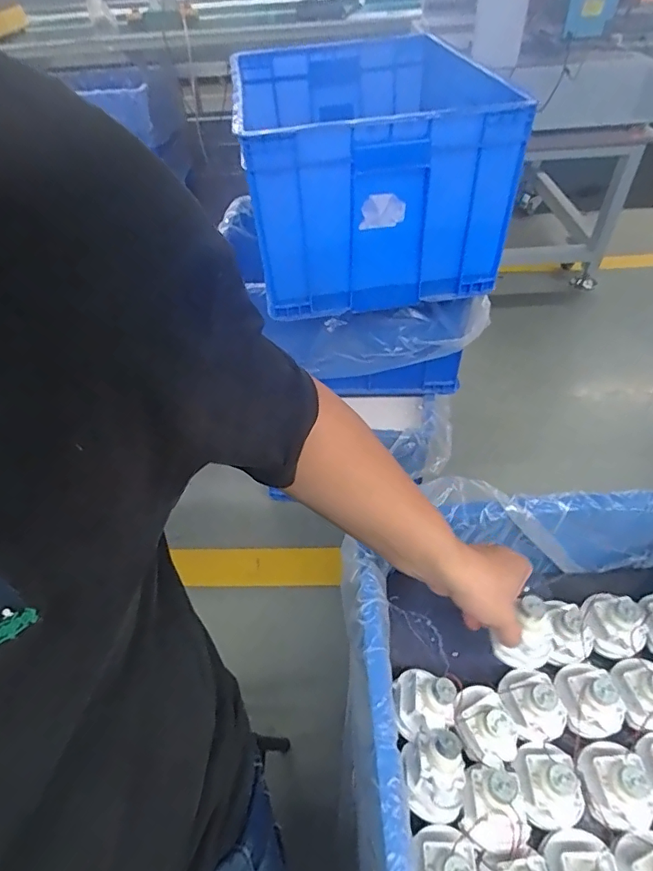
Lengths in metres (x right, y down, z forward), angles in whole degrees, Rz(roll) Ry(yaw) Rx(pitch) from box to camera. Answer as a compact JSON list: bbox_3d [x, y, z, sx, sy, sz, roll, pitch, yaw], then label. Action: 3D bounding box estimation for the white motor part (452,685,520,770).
[{"bbox_3d":[0.162,0.292,0.496,0.060,0.033,0.071,-26,51,-19],"label":"white motor part"}]

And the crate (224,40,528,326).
[{"bbox_3d":[0.070,-0.500,0.904,0.407,0.270,0.548,-4,48,0],"label":"crate"}]

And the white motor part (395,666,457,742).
[{"bbox_3d":[0.104,0.277,0.513,0.060,0.041,0.062,-2,48,2],"label":"white motor part"}]

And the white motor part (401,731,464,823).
[{"bbox_3d":[0.103,0.326,0.471,0.058,0.043,0.073,0,48,4],"label":"white motor part"}]

